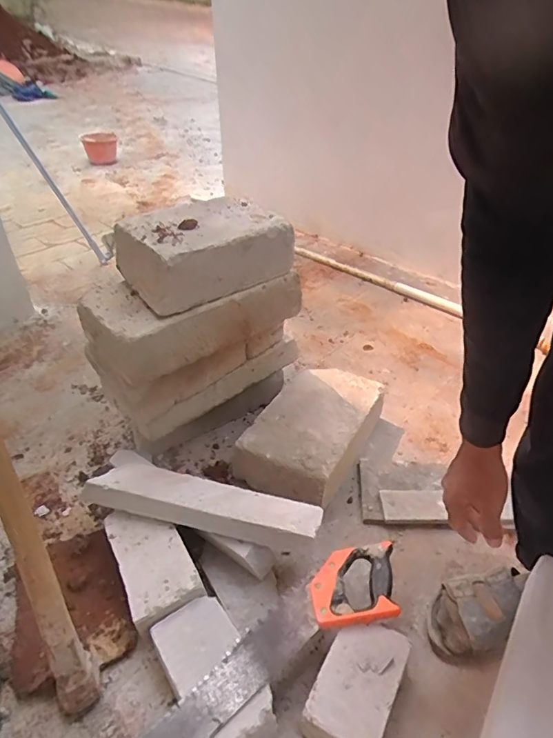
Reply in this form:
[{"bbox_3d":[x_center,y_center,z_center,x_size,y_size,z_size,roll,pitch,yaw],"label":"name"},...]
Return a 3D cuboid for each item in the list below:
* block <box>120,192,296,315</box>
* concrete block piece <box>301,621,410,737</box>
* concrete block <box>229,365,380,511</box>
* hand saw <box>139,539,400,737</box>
[{"bbox_3d":[-0.126,-0.216,0.840,0.276,0.100,0.195,-29,44,-30],"label":"block"},{"bbox_3d":[0.109,0.431,0.645,0.095,0.078,0.150,19,40,25],"label":"concrete block piece"},{"bbox_3d":[0.077,0.132,1.015,0.210,0.112,0.355,20,41,25],"label":"concrete block"},{"bbox_3d":[-0.034,0.401,0.623,0.531,0.024,0.107,-25,43,-29],"label":"hand saw"}]

